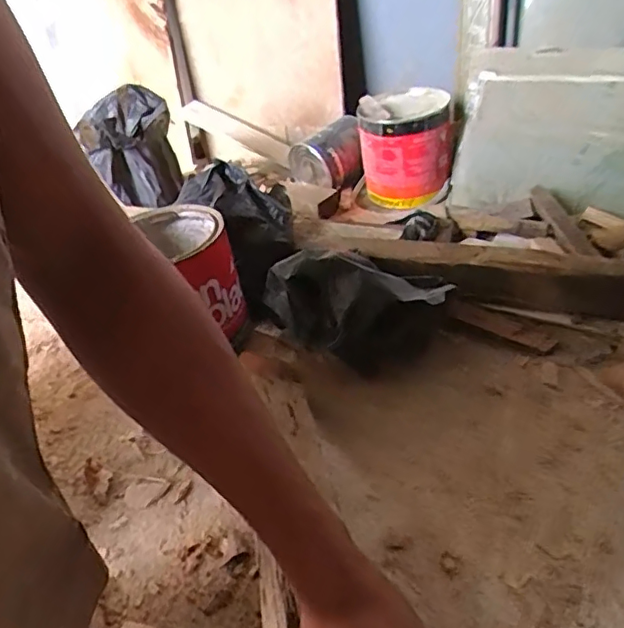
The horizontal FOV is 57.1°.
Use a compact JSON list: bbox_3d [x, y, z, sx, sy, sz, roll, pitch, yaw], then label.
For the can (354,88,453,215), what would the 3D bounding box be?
[{"bbox_3d":[0.164,-0.282,1.012,0.167,0.175,0.194,1,36,12],"label":"can"}]

